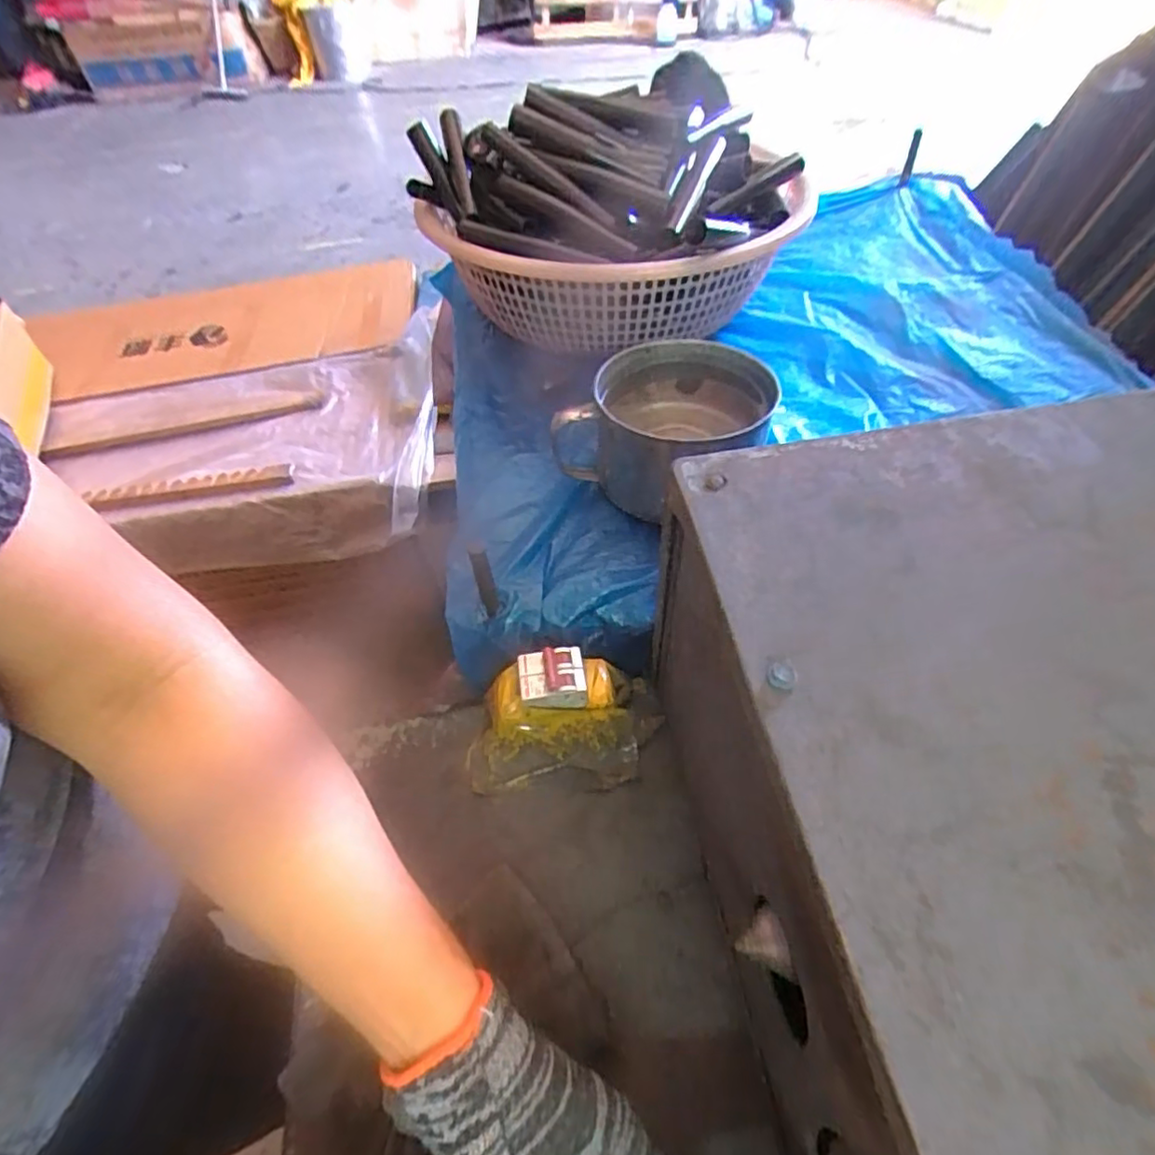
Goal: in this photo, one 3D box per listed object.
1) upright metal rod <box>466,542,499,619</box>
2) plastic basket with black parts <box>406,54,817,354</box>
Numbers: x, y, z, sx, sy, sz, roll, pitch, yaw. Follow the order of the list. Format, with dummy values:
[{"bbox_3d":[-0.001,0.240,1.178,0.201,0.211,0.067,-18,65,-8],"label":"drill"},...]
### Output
[{"bbox_3d":[-0.061,0.006,0.429,0.012,0.077,0.016,-16,52,-7],"label":"upright metal rod"},{"bbox_3d":[0.045,-0.376,0.645,0.310,0.178,0.333,-3,52,4],"label":"plastic basket with black parts"}]

